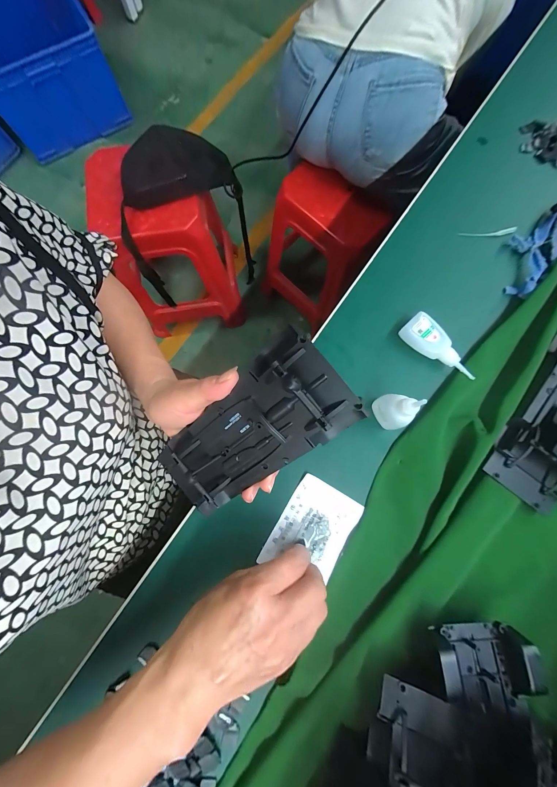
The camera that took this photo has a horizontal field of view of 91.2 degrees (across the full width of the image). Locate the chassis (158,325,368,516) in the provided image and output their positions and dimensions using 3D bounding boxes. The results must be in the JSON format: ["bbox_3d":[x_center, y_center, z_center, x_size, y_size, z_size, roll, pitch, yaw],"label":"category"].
[{"bbox_3d":[-0.028,0.036,0.212,0.188,0.038,0.069,-40,79,32],"label":"chassis"}]

